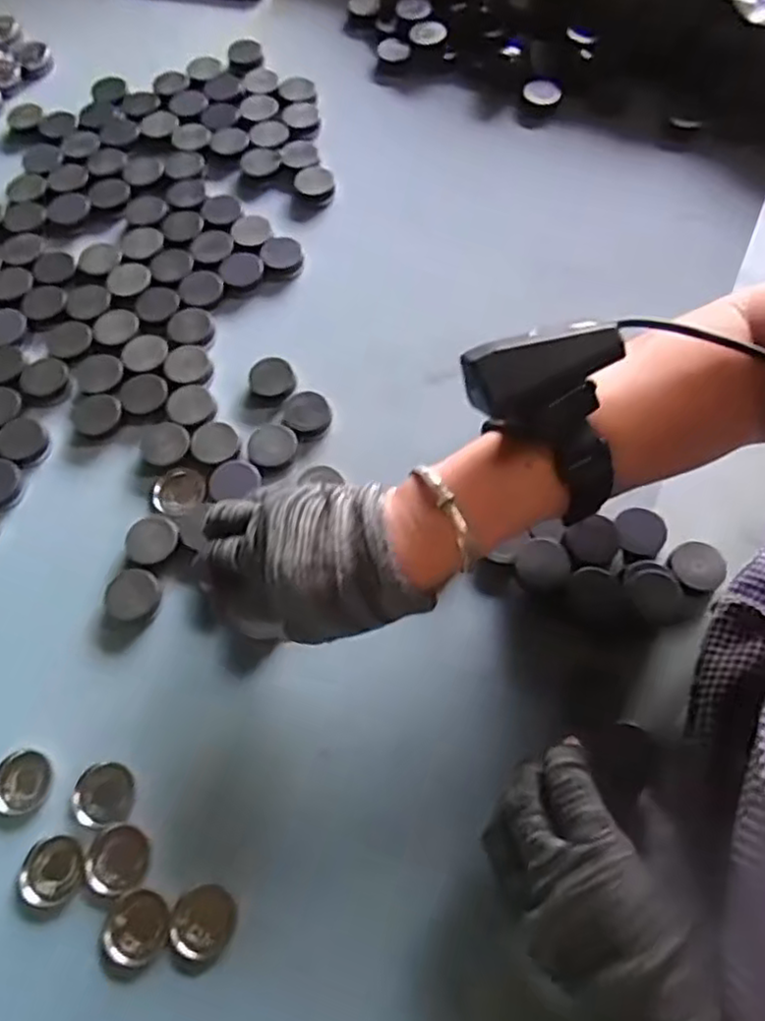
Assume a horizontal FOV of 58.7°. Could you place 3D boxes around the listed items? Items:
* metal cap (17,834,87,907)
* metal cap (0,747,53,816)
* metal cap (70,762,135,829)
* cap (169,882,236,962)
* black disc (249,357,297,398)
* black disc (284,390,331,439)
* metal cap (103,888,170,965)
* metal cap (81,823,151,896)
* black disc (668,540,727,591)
[{"bbox_3d":[-0.180,0.194,0.368,0.031,0.007,0.033,0,66,1],"label":"metal cap"},{"bbox_3d":[-0.205,0.154,0.386,0.031,0.009,0.034,0,66,1],"label":"metal cap"},{"bbox_3d":[-0.157,0.159,0.380,0.033,0.007,0.033,0,66,1],"label":"metal cap"},{"bbox_3d":[-0.094,0.215,0.356,0.033,0.004,0.034,18,67,9],"label":"cap"},{"bbox_3d":[-0.079,-0.095,0.484,0.031,0.004,0.032,0,66,1],"label":"black disc"},{"bbox_3d":[-0.053,-0.070,0.468,0.032,0.010,0.034,0,66,1],"label":"black disc"},{"bbox_3d":[-0.130,0.218,0.356,0.033,0.004,0.032,0,66,1],"label":"metal cap"},{"bbox_3d":[-0.144,0.189,0.369,0.034,0.004,0.034,0,66,1],"label":"metal cap"},{"bbox_3d":[0.194,0.033,0.419,0.030,0.009,0.032,0,66,1],"label":"black disc"}]

